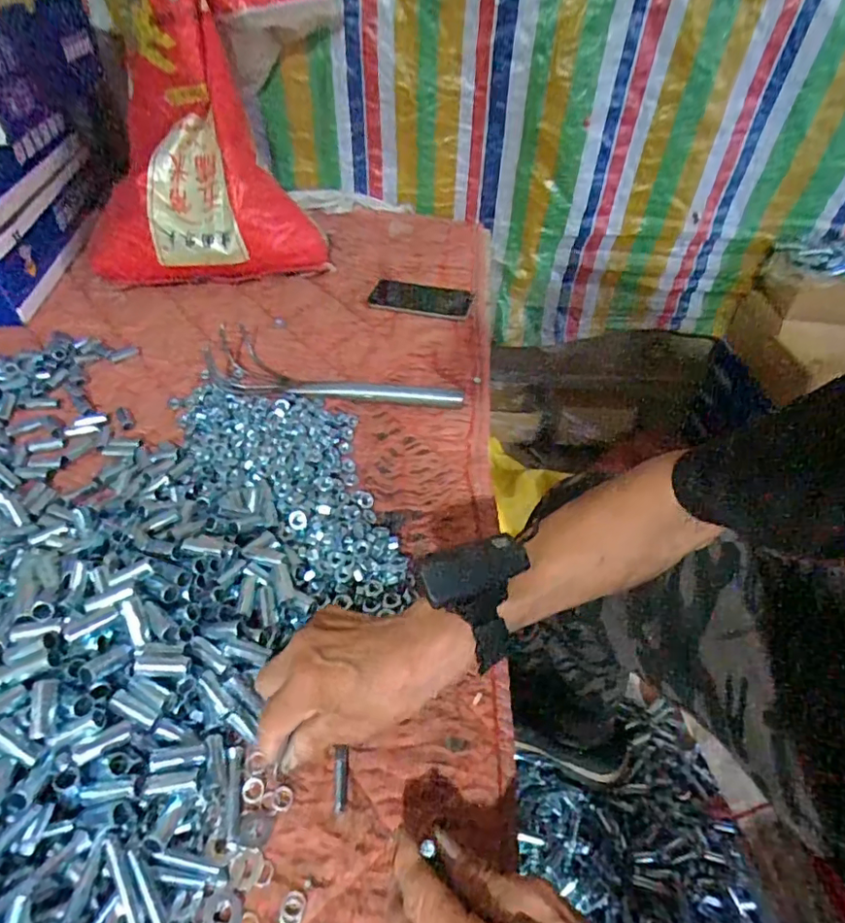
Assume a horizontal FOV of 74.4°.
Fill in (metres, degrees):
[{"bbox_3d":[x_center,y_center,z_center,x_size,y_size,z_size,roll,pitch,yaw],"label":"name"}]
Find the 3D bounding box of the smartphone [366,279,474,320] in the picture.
[{"bbox_3d":[-0.001,-0.252,0.851,0.148,0.014,0.083,10,45,6],"label":"smartphone"}]

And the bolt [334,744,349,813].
[{"bbox_3d":[-0.057,0.221,0.388,0.009,0.005,0.042,-1,45,-5],"label":"bolt"}]

